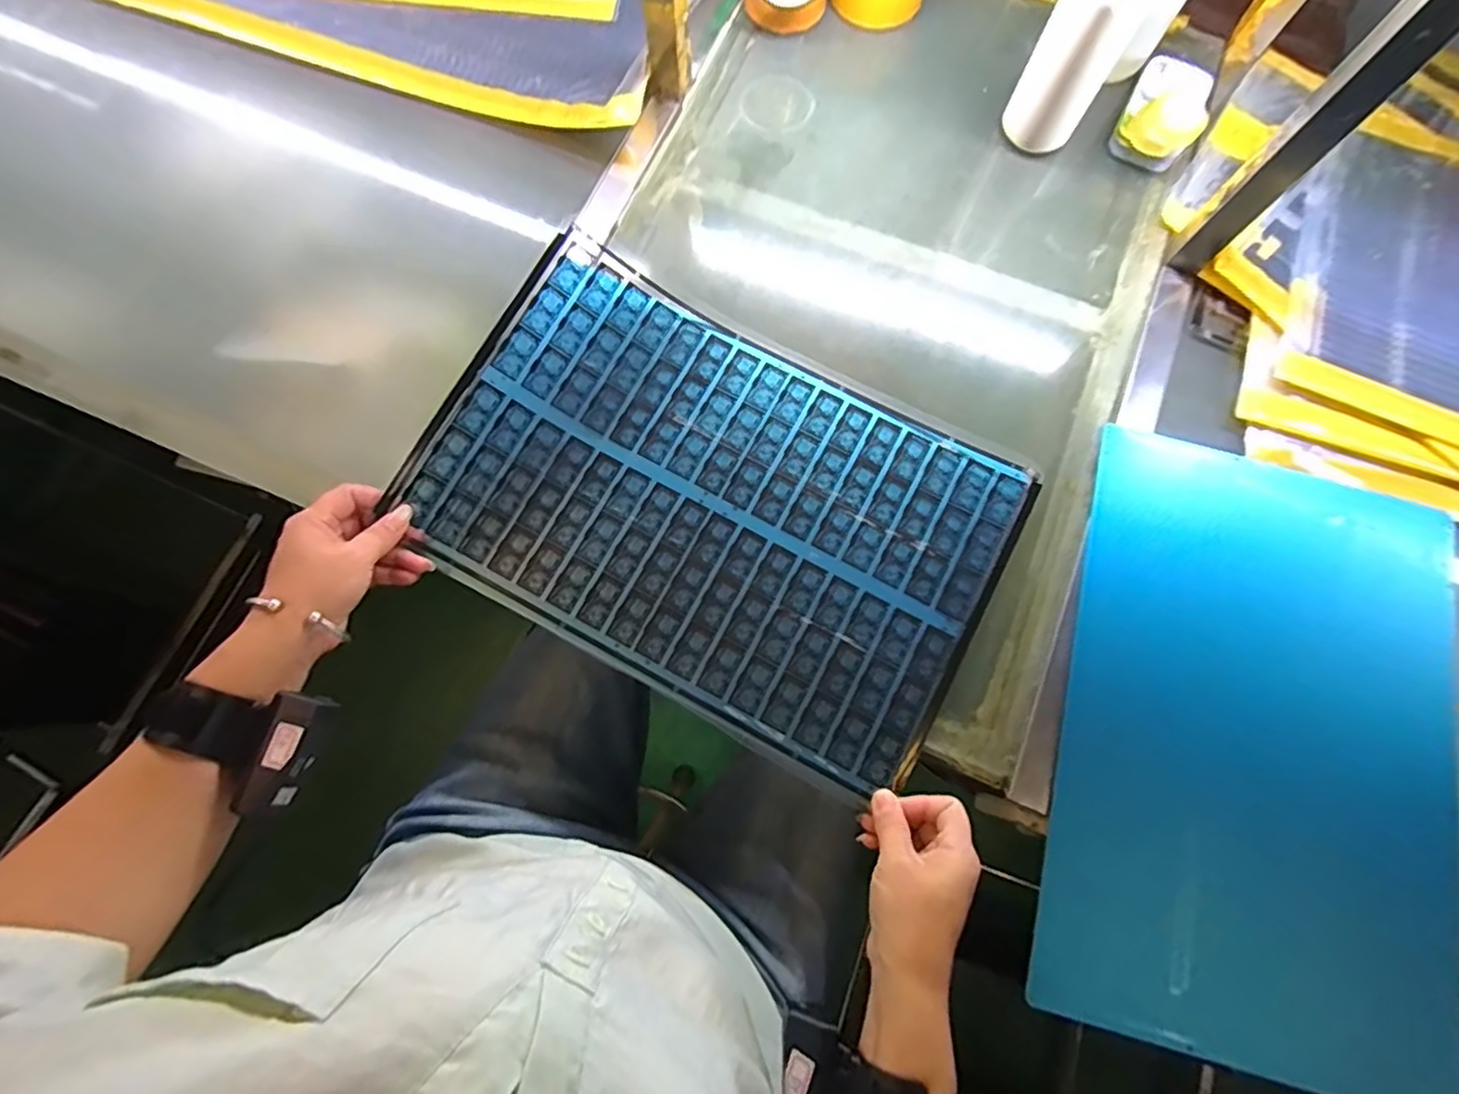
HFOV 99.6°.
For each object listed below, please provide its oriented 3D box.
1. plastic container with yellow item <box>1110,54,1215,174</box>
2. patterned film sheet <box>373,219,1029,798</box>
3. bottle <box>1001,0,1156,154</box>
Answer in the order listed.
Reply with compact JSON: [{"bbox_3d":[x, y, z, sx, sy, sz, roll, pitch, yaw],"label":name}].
[{"bbox_3d":[0.416,-0.421,0.587,0.068,0.054,0.121,27,79,7],"label":"plastic container with yellow item"},{"bbox_3d":[-0.008,-0.034,0.481,0.432,0.047,0.287,27,79,7],"label":"patterned film sheet"},{"bbox_3d":[0.297,-0.427,0.516,0.070,0.200,0.068,32,79,8],"label":"bottle"}]

